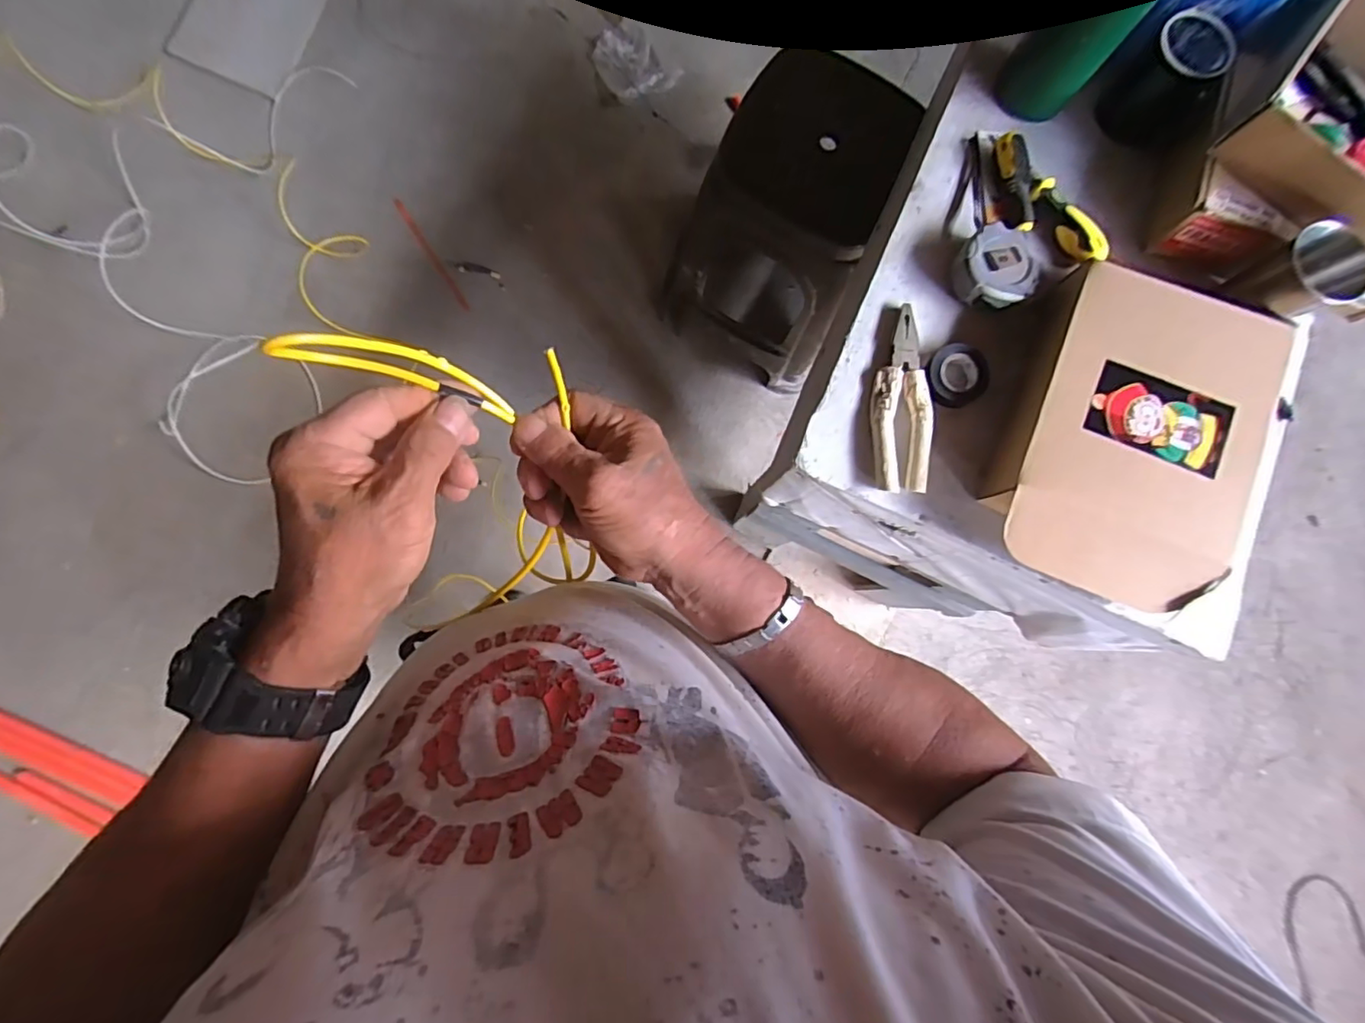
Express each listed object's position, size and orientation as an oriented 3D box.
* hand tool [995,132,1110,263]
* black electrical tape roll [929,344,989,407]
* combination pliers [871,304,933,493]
[{"bbox_3d":[0.403,-0.345,0.668,0.062,0.035,0.173,-31,86,-7],"label":"hand tool"},{"bbox_3d":[0.295,-0.144,0.640,0.060,0.022,0.067,7,83,-3],"label":"black electrical tape roll"},{"bbox_3d":[0.233,-0.120,0.634,0.058,0.024,0.199,5,83,-3],"label":"combination pliers"}]

